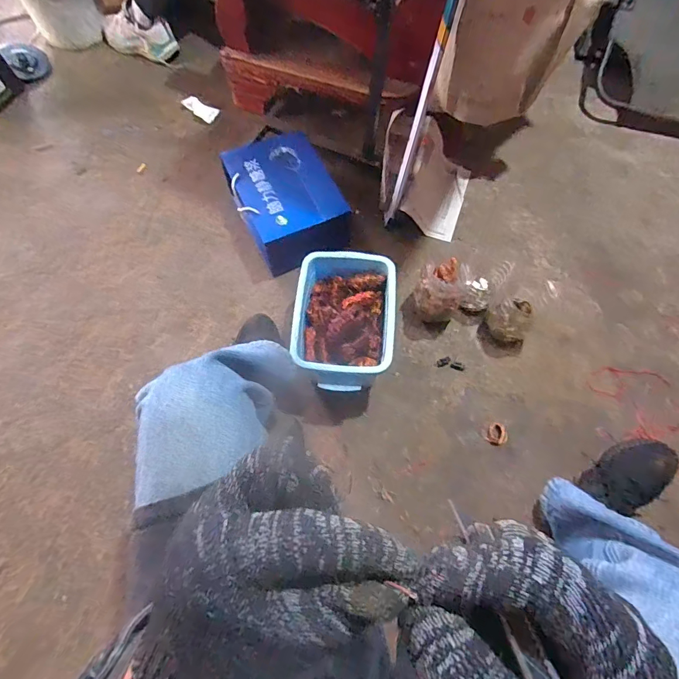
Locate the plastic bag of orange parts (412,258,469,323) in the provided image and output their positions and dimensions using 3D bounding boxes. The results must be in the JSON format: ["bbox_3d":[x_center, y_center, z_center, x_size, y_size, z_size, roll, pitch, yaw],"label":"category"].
[{"bbox_3d":[0.225,-0.108,0.937,0.107,0.139,0.098,23,68,9],"label":"plastic bag of orange parts"}]

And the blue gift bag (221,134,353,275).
[{"bbox_3d":[-0.134,-0.342,1.052,0.226,0.136,0.323,-25,69,-11],"label":"blue gift bag"}]

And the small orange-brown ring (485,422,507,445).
[{"bbox_3d":[0.336,0.199,0.880,0.042,0.027,0.042,0,67,-1],"label":"small orange-brown ring"}]

